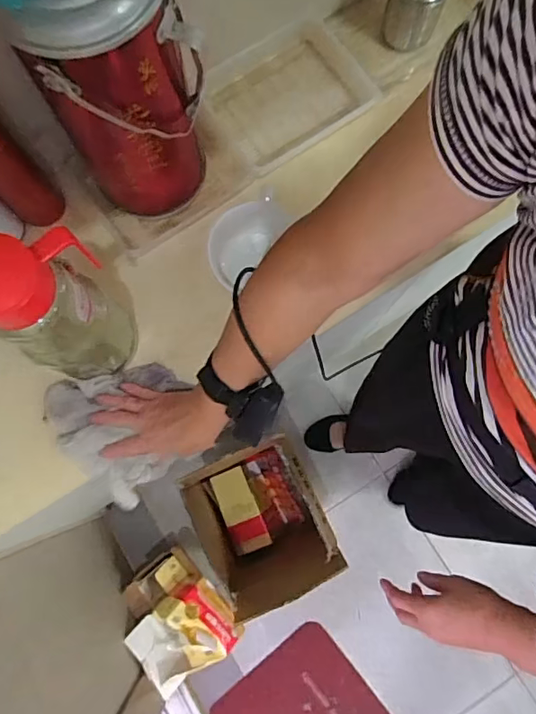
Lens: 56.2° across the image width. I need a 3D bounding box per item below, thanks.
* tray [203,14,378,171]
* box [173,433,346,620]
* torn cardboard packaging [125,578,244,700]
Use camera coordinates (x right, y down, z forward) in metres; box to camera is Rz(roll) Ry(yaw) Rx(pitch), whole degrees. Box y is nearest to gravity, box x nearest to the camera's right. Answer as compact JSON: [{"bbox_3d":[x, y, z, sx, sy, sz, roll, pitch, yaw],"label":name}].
[{"bbox_3d":[0.029,-0.375,0.725,0.228,0.050,0.172,-32,83,-6],"label":"tray"},{"bbox_3d":[-0.014,0.354,1.106,0.255,0.454,0.264,-23,82,-5],"label":"box"},{"bbox_3d":[-0.185,0.608,1.109,0.207,0.079,0.170,-33,83,-6],"label":"torn cardboard packaging"}]

